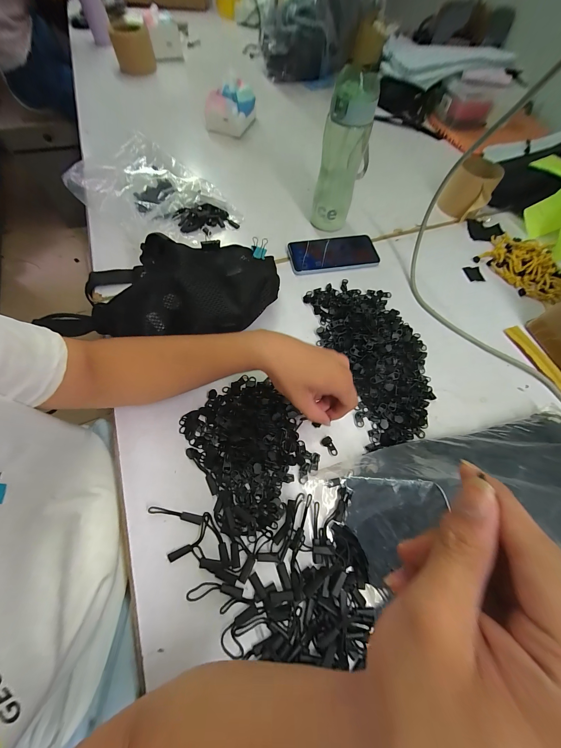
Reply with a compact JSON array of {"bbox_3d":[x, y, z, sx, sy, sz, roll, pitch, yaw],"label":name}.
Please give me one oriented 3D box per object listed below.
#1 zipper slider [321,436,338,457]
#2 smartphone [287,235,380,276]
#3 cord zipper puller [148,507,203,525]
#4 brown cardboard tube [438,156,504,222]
[{"bbox_3d":[0.065,0.094,0.343,0.013,0.006,0.025,-35,71,-17],"label":"zipper slider"},{"bbox_3d":[0.097,-0.217,0.480,0.158,0.008,0.075,-9,66,-7],"label":"smartphone"},{"bbox_3d":[-0.119,0.159,0.297,0.059,0.008,0.009,12,65,3],"label":"cord zipper puller"},{"bbox_3d":[0.382,-0.375,0.535,0.083,0.079,0.082,35,68,13],"label":"brown cardboard tube"}]

